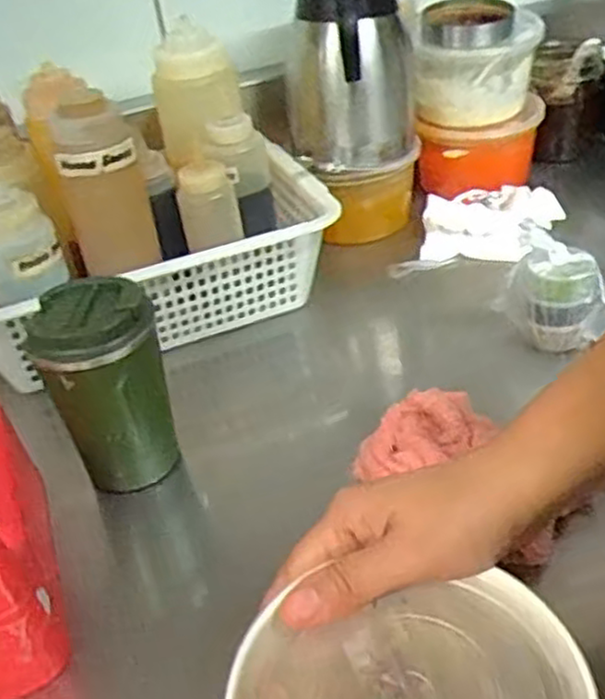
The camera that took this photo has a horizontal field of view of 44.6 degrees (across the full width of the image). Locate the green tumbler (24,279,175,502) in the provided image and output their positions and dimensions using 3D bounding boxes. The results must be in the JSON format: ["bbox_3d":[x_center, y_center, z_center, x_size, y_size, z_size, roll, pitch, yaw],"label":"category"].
[{"bbox_3d":[-0.132,0.029,0.510,0.079,0.139,0.073,-13,36,-7],"label":"green tumbler"}]

